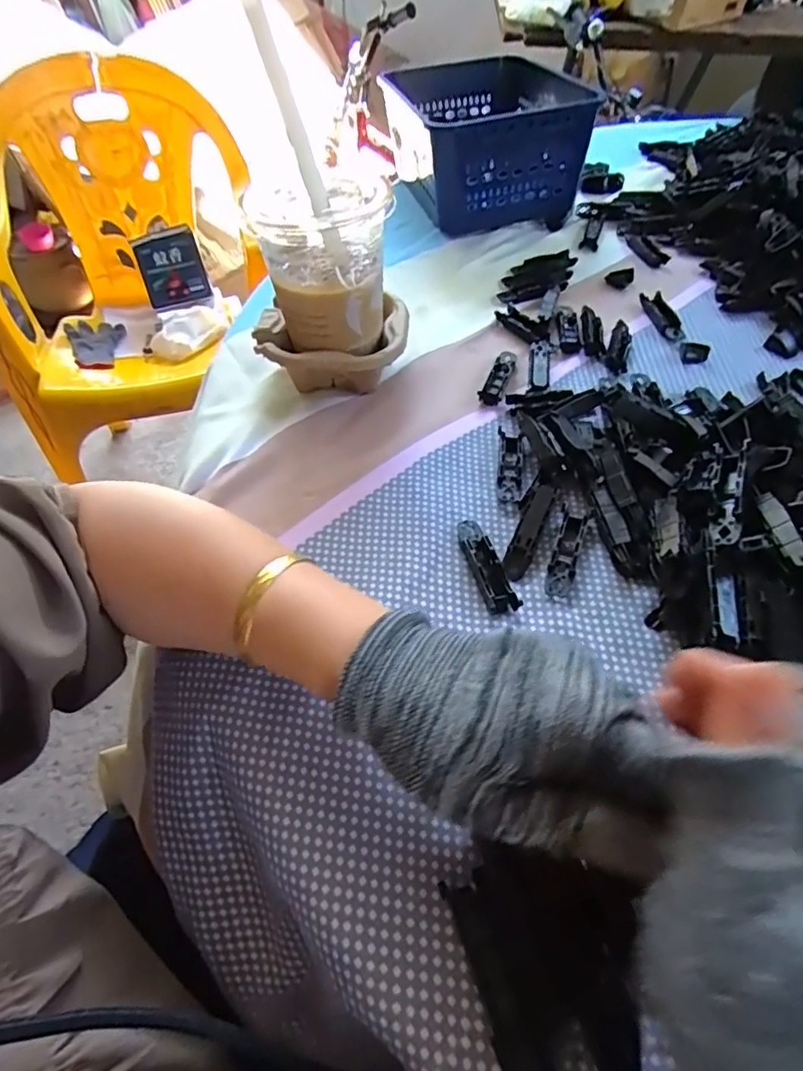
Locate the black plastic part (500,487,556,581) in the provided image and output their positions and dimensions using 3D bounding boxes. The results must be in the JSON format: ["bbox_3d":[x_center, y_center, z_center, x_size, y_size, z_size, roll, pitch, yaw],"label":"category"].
[{"bbox_3d":[0.074,-0.004,0.339,0.014,0.007,0.063,20,67,18],"label":"black plastic part"}]

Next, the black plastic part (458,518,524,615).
[{"bbox_3d":[0.047,0.014,0.332,0.018,0.008,0.064,-13,51,-8],"label":"black plastic part"}]

